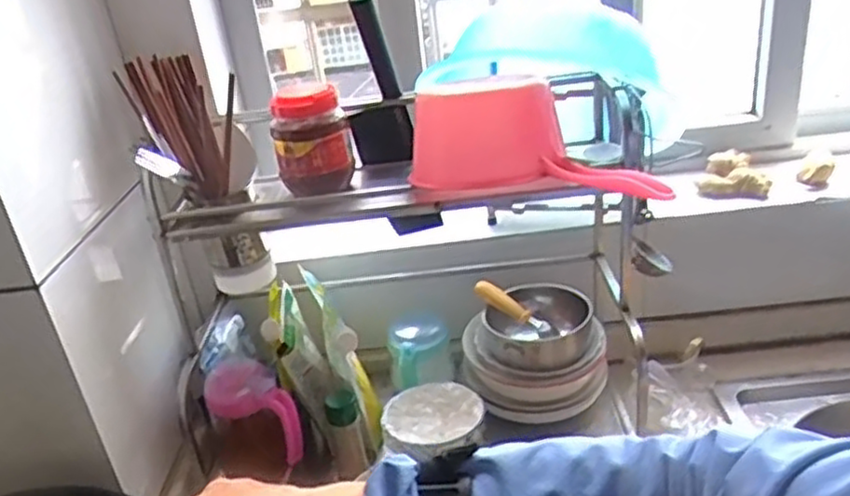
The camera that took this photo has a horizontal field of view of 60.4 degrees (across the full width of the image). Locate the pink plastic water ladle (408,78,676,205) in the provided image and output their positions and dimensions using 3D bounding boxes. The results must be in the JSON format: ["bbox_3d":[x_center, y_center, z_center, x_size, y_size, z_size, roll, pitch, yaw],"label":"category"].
[{"bbox_3d":[0.116,-0.112,0.721,0.257,0.096,0.119,6,30,26],"label":"pink plastic water ladle"}]

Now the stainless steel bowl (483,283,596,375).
[{"bbox_3d":[0.135,0.094,0.890,0.123,0.052,0.132,-6,26,3],"label":"stainless steel bowl"}]

